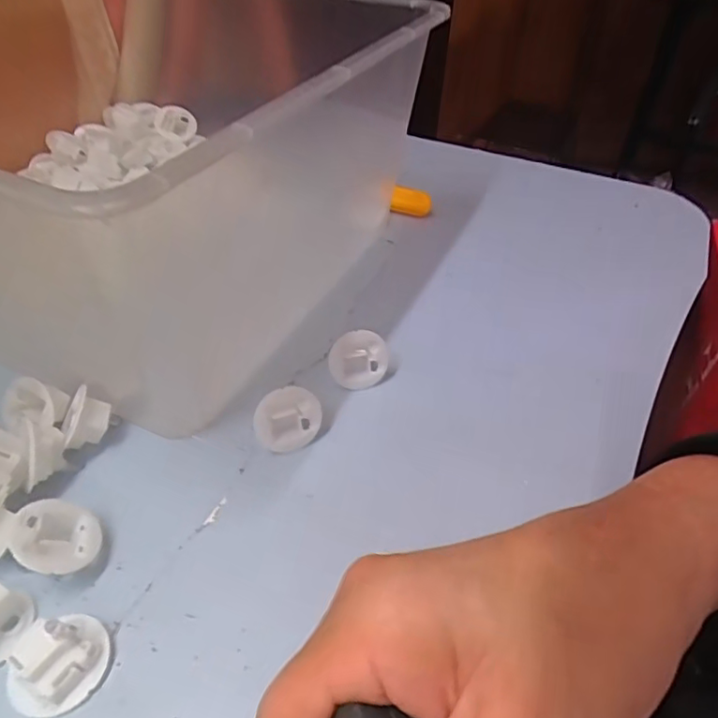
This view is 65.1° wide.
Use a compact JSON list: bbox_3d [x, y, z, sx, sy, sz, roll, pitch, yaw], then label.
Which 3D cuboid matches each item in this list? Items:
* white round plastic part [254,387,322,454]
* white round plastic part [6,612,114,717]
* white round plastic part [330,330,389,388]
[{"bbox_3d":[-0.035,0.028,0.274,0.032,0.031,0.009,-5,15,-22],"label":"white round plastic part"},{"bbox_3d":[-0.103,0.101,0.193,0.029,0.021,0.032,5,42,3],"label":"white round plastic part"},{"bbox_3d":[0.000,0.000,0.307,0.032,0.032,0.009,-1,16,-12],"label":"white round plastic part"}]

